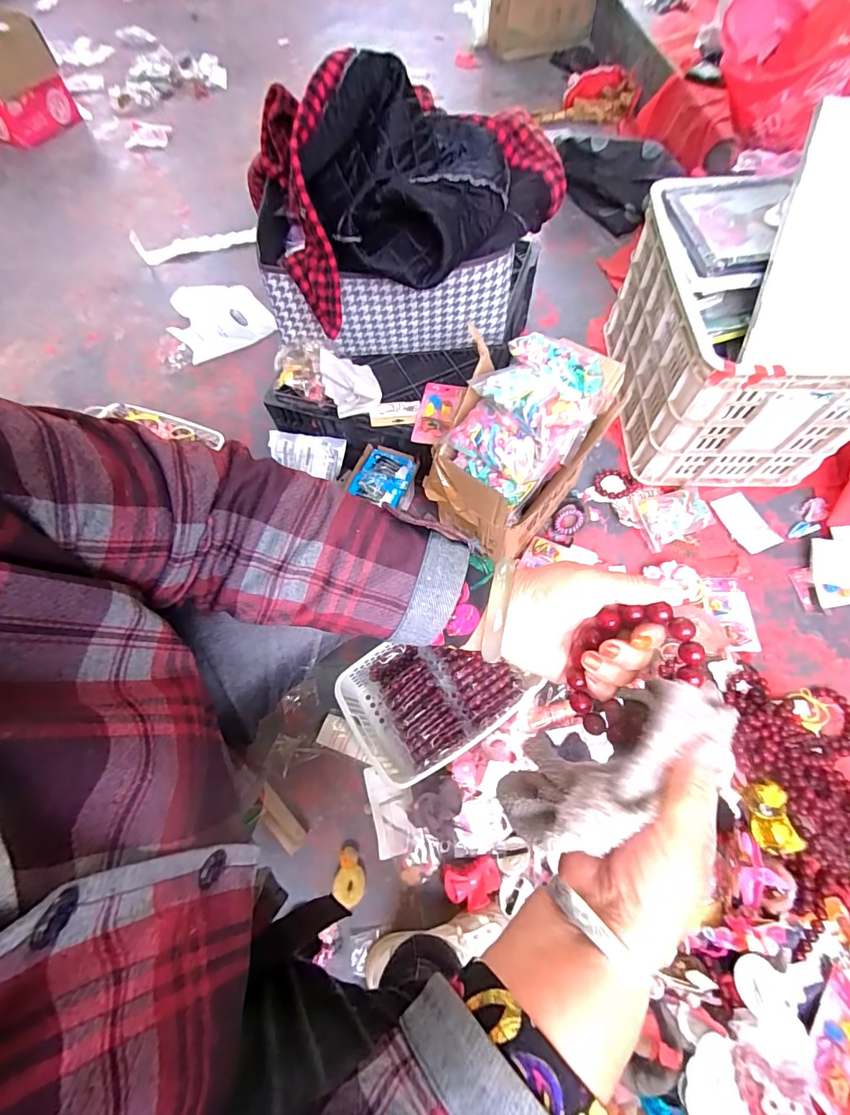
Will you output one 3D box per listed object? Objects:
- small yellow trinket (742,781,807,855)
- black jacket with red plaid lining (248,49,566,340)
[{"bbox_3d":[0.473,0.357,0.598,0.048,0.025,0.080,-4,65,1],"label":"small yellow trinket"},{"bbox_3d":[-0.007,-0.522,0.604,0.394,0.189,0.250,-42,70,-15],"label":"black jacket with red plaid lining"}]

